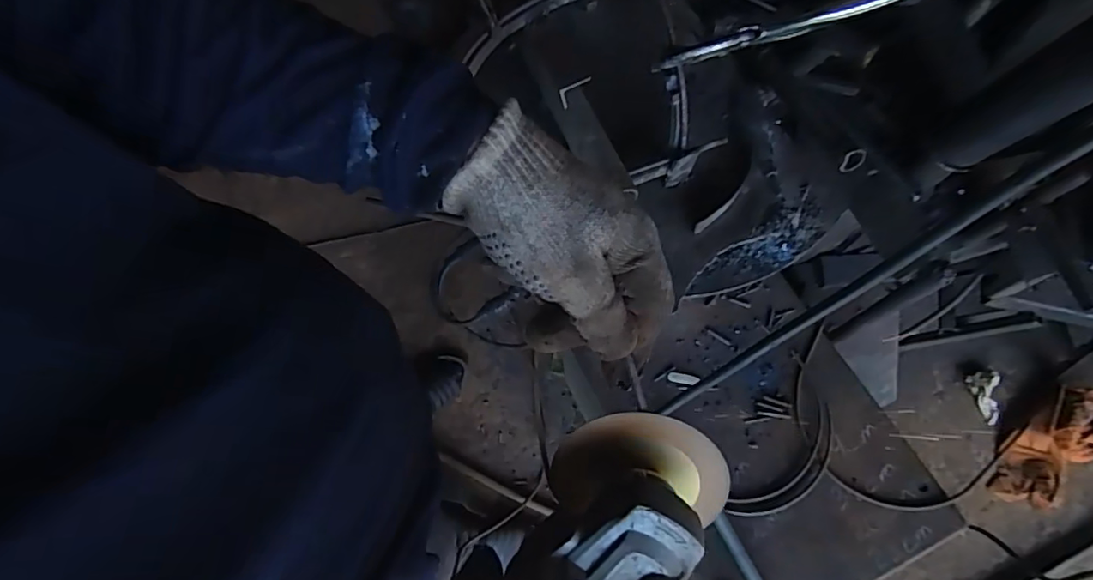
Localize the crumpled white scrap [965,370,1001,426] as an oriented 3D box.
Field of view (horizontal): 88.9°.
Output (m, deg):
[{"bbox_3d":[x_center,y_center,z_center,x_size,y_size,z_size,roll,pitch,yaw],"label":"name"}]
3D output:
[{"bbox_3d":[0.980,0.234,1.227,0.059,0.031,0.111,-11,69,-2],"label":"crumpled white scrap"}]

